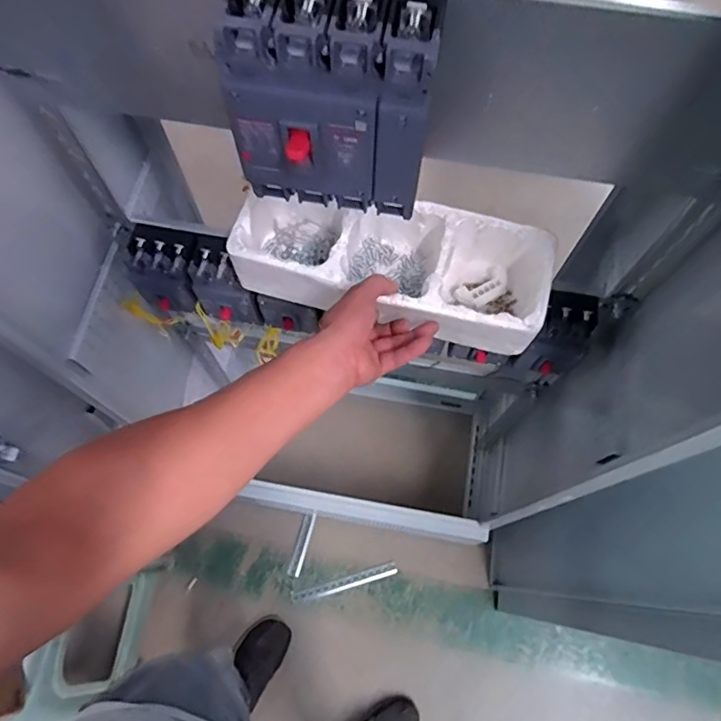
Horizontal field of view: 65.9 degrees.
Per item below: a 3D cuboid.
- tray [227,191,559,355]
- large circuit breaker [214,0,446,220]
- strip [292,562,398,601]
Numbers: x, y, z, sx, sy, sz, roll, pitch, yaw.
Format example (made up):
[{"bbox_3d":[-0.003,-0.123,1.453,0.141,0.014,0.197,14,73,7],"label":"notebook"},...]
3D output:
[{"bbox_3d":[0.033,-0.111,0.624,0.339,0.097,0.128,14,71,9],"label":"tray"},{"bbox_3d":[-0.024,-0.188,0.425,0.149,0.156,0.094,12,71,4],"label":"large circuit breaker"},{"bbox_3d":[-0.040,0.573,1.430,0.269,0.009,0.031,-15,71,-6],"label":"strip"}]

